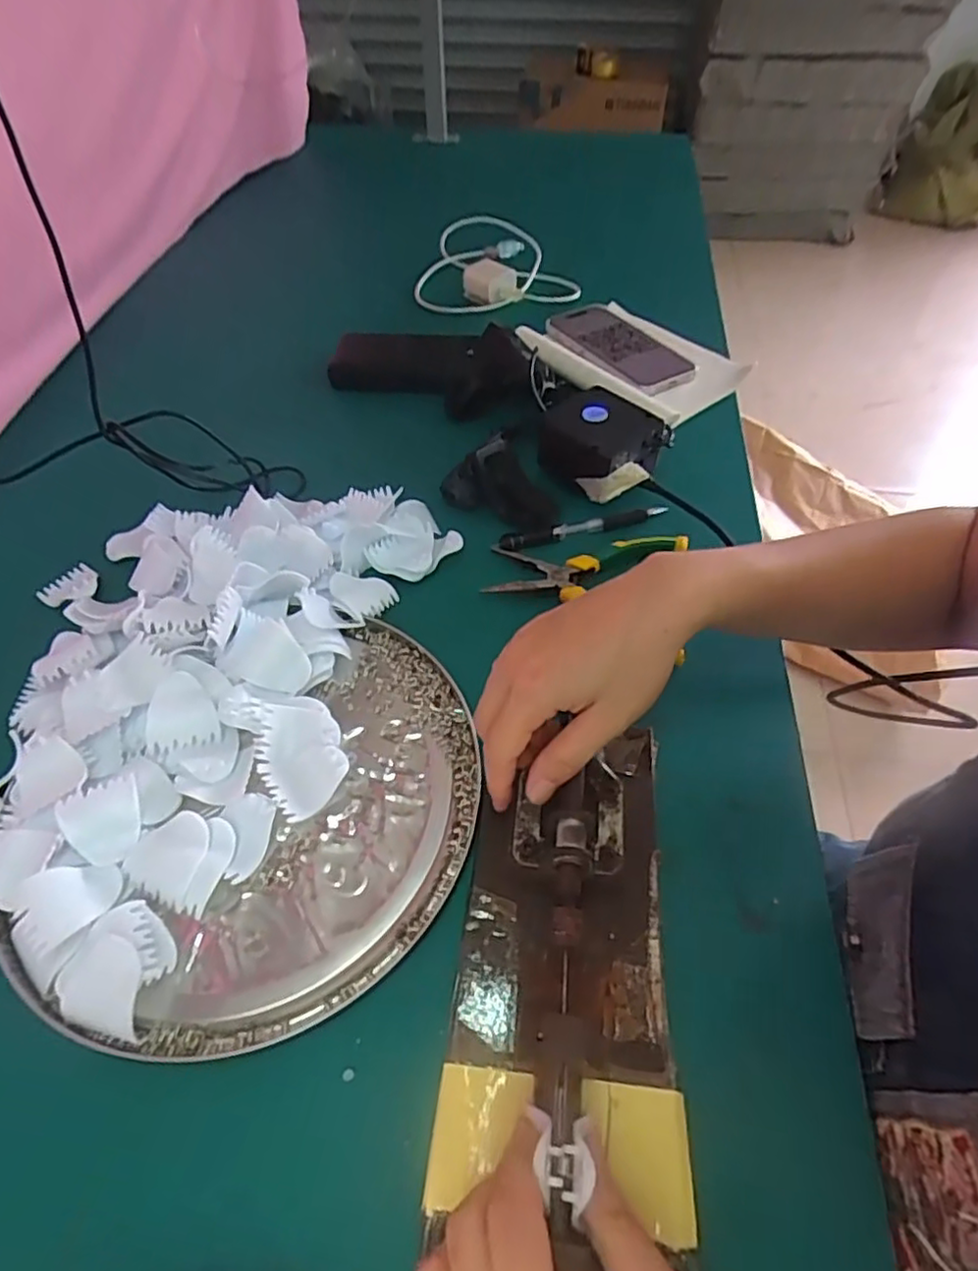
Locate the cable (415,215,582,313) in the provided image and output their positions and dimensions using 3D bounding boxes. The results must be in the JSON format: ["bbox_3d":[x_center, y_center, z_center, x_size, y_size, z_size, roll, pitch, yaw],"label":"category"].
[{"bbox_3d":[0.002,-0.479,0.816,0.180,0.032,0.248,-3,51,-3],"label":"cable"}]

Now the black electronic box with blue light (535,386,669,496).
[{"bbox_3d":[0.088,-0.155,0.536,0.099,0.045,0.073,28,57,20],"label":"black electronic box with blue light"}]

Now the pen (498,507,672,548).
[{"bbox_3d":[0.074,-0.087,0.525,0.136,0.013,0.016,-14,54,-11],"label":"pen"}]

